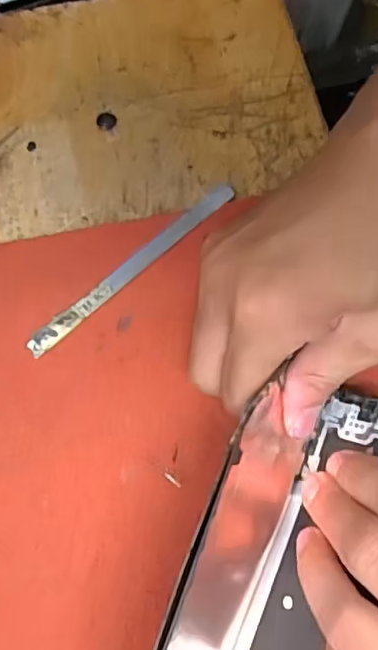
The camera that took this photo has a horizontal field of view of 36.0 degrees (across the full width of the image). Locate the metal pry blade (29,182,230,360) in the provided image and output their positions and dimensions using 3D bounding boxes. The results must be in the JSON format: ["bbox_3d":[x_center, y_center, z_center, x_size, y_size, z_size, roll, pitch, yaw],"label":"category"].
[{"bbox_3d":[-0.026,-0.029,0.285,0.126,0.004,0.013,-42,69,-13],"label":"metal pry blade"}]

